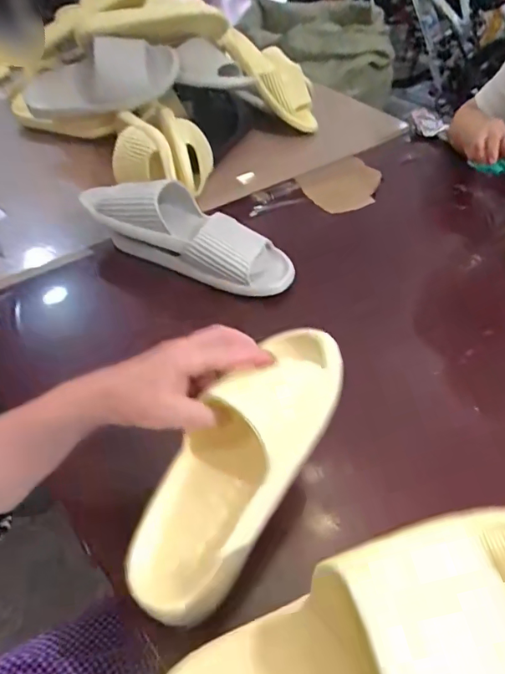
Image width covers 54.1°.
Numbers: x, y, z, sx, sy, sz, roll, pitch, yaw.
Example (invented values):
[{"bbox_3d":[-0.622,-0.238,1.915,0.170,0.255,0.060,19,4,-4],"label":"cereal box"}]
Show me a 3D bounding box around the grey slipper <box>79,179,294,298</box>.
[{"bbox_3d":[-0.086,-0.148,0.689,0.310,0.098,0.103,25,47,2],"label":"grey slipper"}]

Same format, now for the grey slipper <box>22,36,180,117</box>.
[{"bbox_3d":[-0.270,-0.455,0.878,0.306,0.109,0.142,3,41,27],"label":"grey slipper"}]

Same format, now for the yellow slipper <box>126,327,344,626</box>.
[{"bbox_3d":[-0.010,0.091,0.388,0.086,0.058,0.248,28,73,22],"label":"yellow slipper"}]

